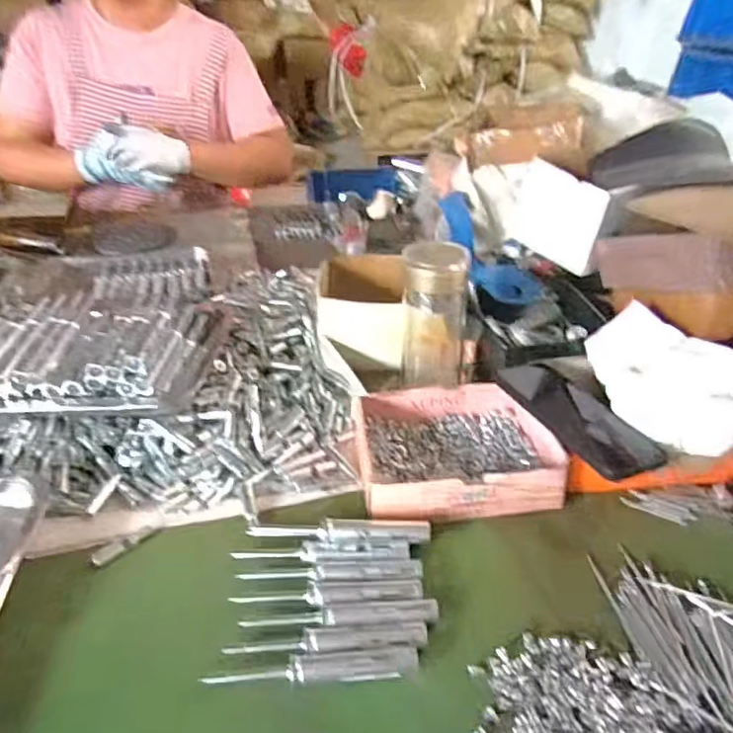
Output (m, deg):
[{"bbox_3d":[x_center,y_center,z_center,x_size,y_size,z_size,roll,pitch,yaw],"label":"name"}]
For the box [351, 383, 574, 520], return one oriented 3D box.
[{"bbox_3d":[0.086,0.072,0.557,0.189,0.041,0.153,-4,35,-6],"label":"box"}]

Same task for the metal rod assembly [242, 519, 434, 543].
[{"bbox_3d":[-0.023,0.139,0.482,0.150,0.019,0.016,1,35,2],"label":"metal rod assembly"}]

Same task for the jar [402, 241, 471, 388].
[{"bbox_3d":[0.073,-0.062,0.607,0.062,0.154,0.066,0,35,0],"label":"jar"}]

